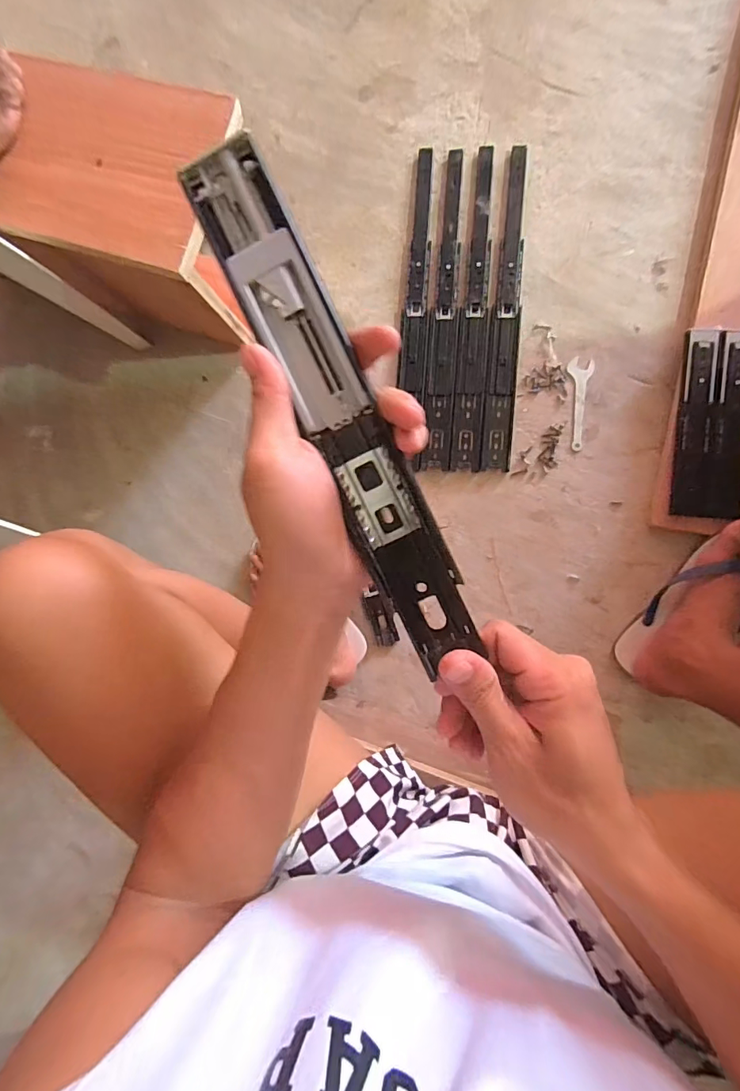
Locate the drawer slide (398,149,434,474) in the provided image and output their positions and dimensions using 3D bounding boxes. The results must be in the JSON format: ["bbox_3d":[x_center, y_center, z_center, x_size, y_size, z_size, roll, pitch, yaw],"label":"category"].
[{"bbox_3d":[0.069,-0.364,0.718,0.041,0.012,0.483,2,88,9],"label":"drawer slide"}]

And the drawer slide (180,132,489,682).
[{"bbox_3d":[-0.016,-0.069,0.246,0.040,0.009,0.283,-25,94,7],"label":"drawer slide"}]

